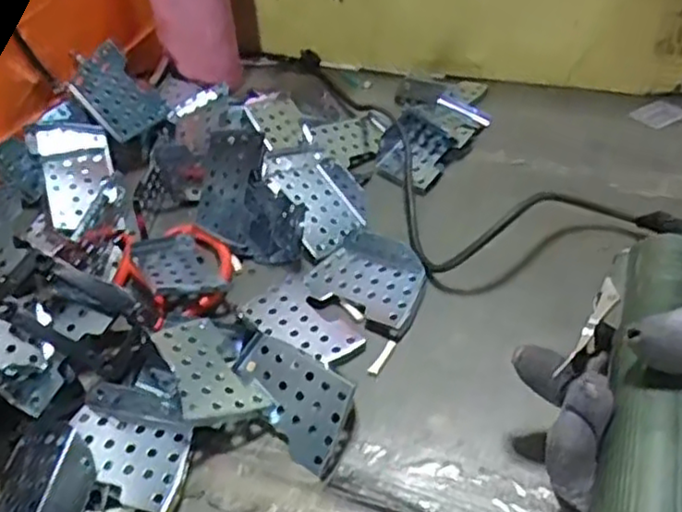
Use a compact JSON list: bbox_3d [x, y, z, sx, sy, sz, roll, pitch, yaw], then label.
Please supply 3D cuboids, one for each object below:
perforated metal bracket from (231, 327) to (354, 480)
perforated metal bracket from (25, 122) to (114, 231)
[{"bbox_3d":[-0.025,0.069,0.342,0.071,0.009,0.043,31,82,30],"label":"perforated metal bracket"},{"bbox_3d":[-0.186,-0.065,0.481,0.050,0.020,0.086,-16,68,-26],"label":"perforated metal bracket"}]

